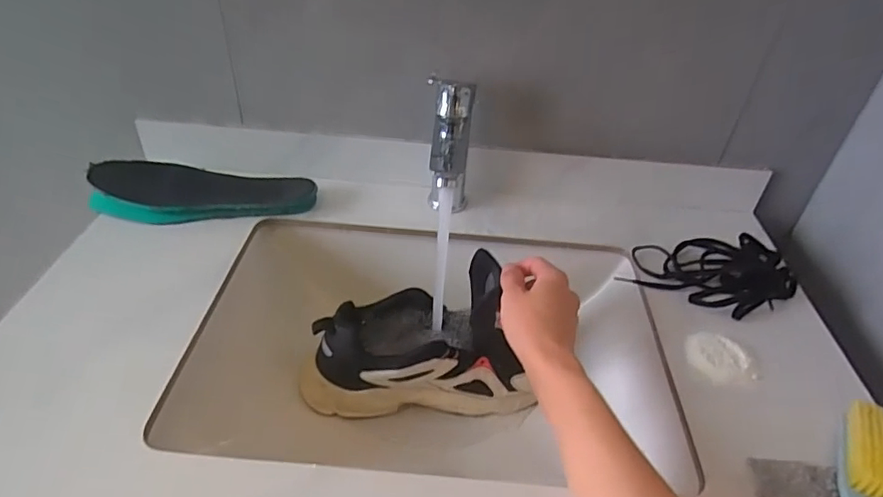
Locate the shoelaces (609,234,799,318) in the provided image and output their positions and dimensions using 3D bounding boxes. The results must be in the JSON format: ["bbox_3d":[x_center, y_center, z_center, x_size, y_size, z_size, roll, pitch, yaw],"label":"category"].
[{"bbox_3d":[0.307,0.027,0.600,0.180,0.015,0.108,0,40,-5],"label":"shoelaces"}]

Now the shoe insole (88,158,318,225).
[{"bbox_3d":[-0.287,-0.064,0.656,0.262,0.031,0.086,0,40,-5],"label":"shoe insole"}]

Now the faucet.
[{"bbox_3d":[0.007,-0.087,0.612,0.049,0.154,0.122,6,40,3],"label":"faucet"}]

